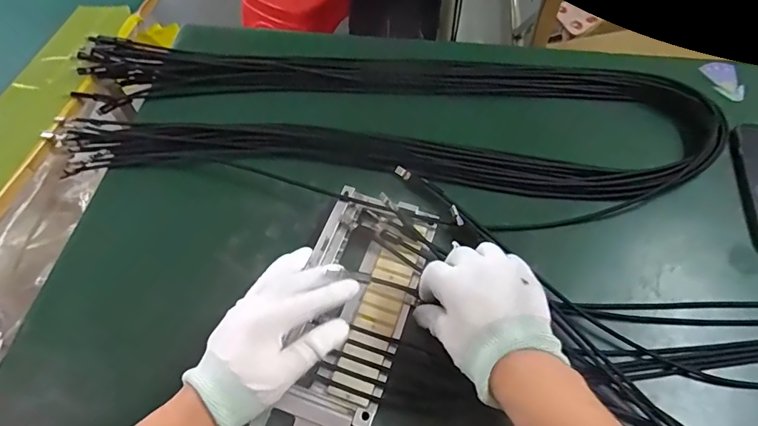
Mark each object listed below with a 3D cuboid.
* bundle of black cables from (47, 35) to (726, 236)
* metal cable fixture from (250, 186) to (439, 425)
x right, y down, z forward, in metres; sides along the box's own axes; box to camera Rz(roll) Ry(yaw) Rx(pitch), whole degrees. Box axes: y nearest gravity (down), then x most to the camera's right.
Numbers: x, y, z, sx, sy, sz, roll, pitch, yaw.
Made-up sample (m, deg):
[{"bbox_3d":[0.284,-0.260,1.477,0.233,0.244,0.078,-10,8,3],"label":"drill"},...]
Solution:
[{"bbox_3d":[0.001,-0.112,0.523,0.713,0.065,0.251,8,61,5],"label":"bundle of black cables"},{"bbox_3d":[-0.049,0.152,0.356,0.094,0.026,0.390,16,64,9],"label":"metal cable fixture"}]

